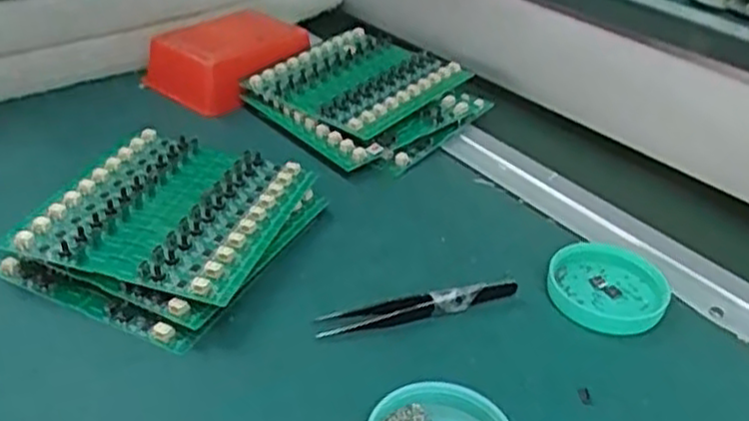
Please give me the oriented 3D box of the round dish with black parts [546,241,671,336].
[{"bbox_3d":[0.137,0.043,0.427,0.066,0.015,0.063,4,33,-2],"label":"round dish with black parts"}]

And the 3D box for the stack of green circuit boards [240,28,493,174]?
[{"bbox_3d":[-0.005,-0.095,0.597,0.161,0.033,0.166,27,39,29],"label":"stack of green circuit boards"}]

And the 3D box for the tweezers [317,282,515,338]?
[{"bbox_3d":[0.026,0.053,0.400,0.116,0.011,0.014,-6,35,-17],"label":"tweezers"}]

